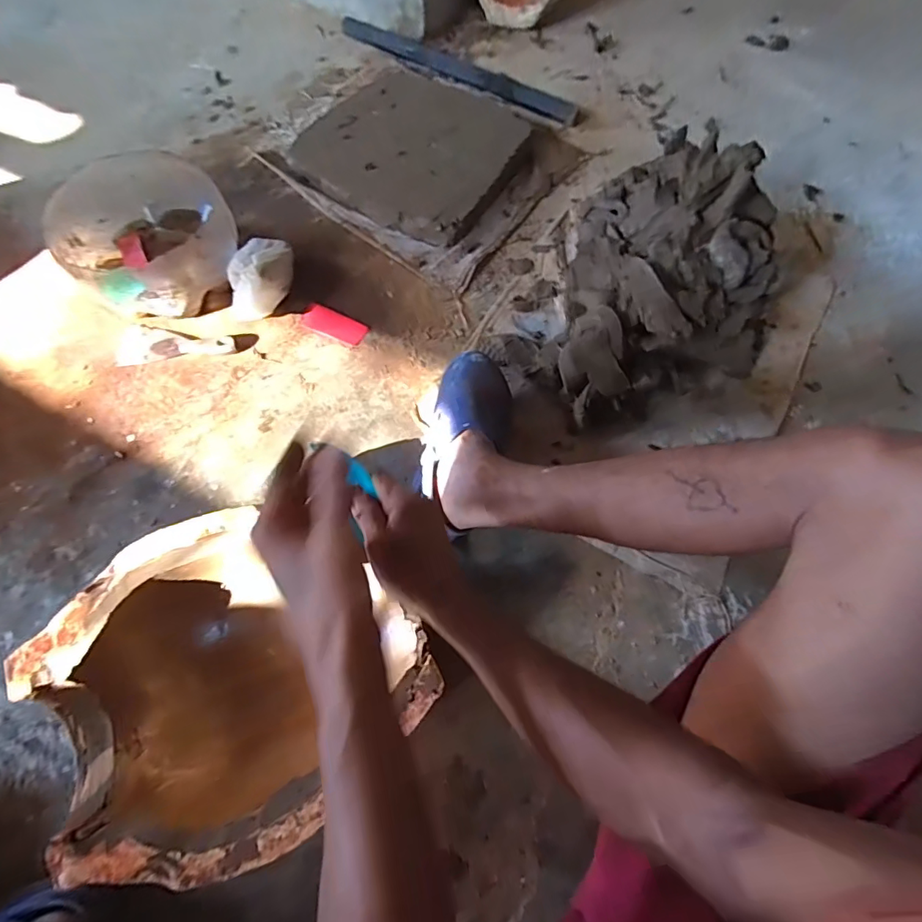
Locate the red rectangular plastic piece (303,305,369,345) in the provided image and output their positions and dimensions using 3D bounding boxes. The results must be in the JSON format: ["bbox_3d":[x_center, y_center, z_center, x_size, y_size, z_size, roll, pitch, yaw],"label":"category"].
[{"bbox_3d":[-0.202,-0.215,0.772,0.102,0.005,0.043,25,70,8],"label":"red rectangular plastic piece"}]

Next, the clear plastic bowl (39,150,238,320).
[{"bbox_3d":[-0.472,-0.338,0.739,0.223,0.123,0.246,-42,75,-16],"label":"clear plastic bowl"}]

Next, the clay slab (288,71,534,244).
[{"bbox_3d":[-0.084,-0.584,0.886,0.426,0.052,0.344,33,72,11],"label":"clay slab"}]

